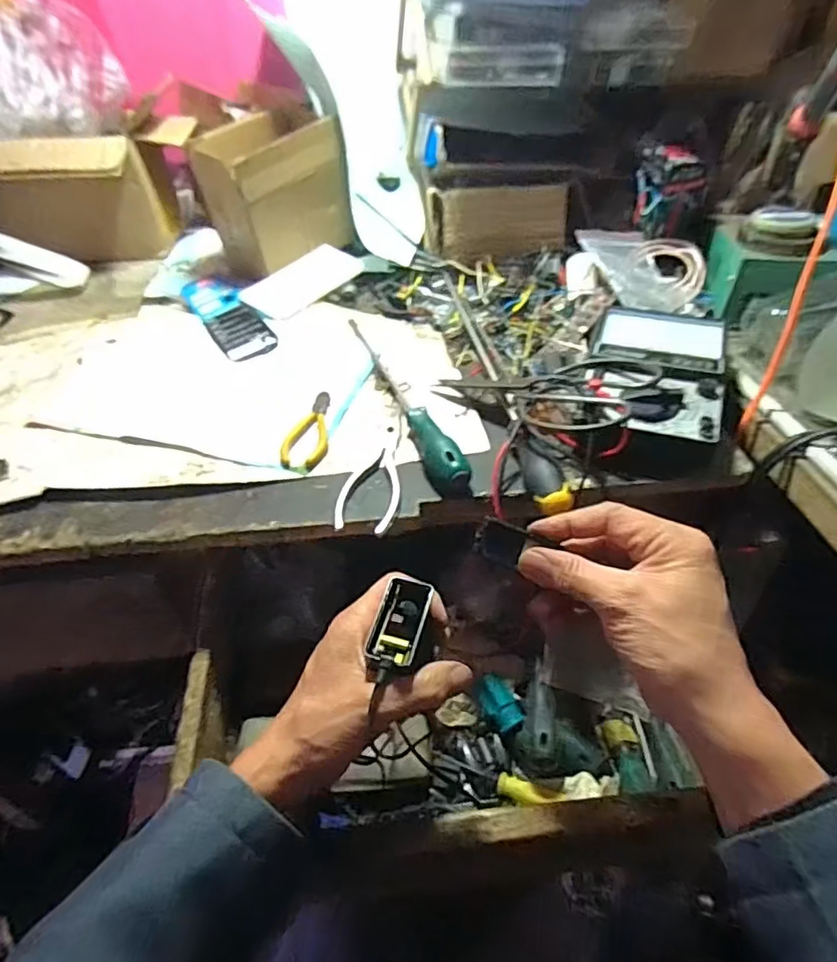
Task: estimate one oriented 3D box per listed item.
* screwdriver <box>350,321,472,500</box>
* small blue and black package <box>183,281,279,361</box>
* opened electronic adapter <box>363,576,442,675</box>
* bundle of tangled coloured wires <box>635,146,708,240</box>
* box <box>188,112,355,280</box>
[{"bbox_3d":[-0.014,-0.087,0.540,0.030,0.026,0.286,-15,47,-12],"label":"screwdriver"},{"bbox_3d":[-0.213,-0.187,0.660,0.058,0.008,0.173,-27,50,-21],"label":"small blue and black package"},{"bbox_3d":[-0.010,0.088,0.351,0.026,0.020,0.060,8,46,11],"label":"opened electronic adapter"},{"bbox_3d":[0.267,-0.310,0.631,0.063,0.076,0.050,4,44,4],"label":"bundle of tangled coloured wires"},{"bbox_3d":[-0.168,-0.336,0.705,0.158,0.151,0.103,-35,54,-27],"label":"box"}]

